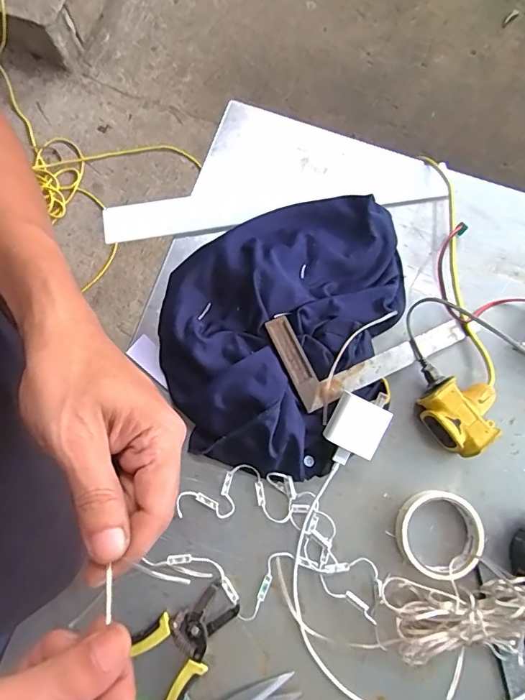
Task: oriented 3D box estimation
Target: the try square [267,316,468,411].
[{"bbox_3d":[0.125,-0.020,0.546,0.223,0.009,0.111,-23,78,-16],"label":"try square"}]

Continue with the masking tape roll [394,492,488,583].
[{"bbox_3d":[0.194,0.203,0.510,0.086,0.029,0.088,30,79,6],"label":"masking tape roll"}]

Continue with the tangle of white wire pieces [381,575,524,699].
[{"bbox_3d":[0.222,0.291,0.482,0.185,0.044,0.110,-1,78,-1],"label":"tangle of white wire pieces"}]

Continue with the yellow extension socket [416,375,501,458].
[{"bbox_3d":[0.228,0.072,0.530,0.078,0.046,0.083,-34,81,-7],"label":"yellow extension socket"}]

